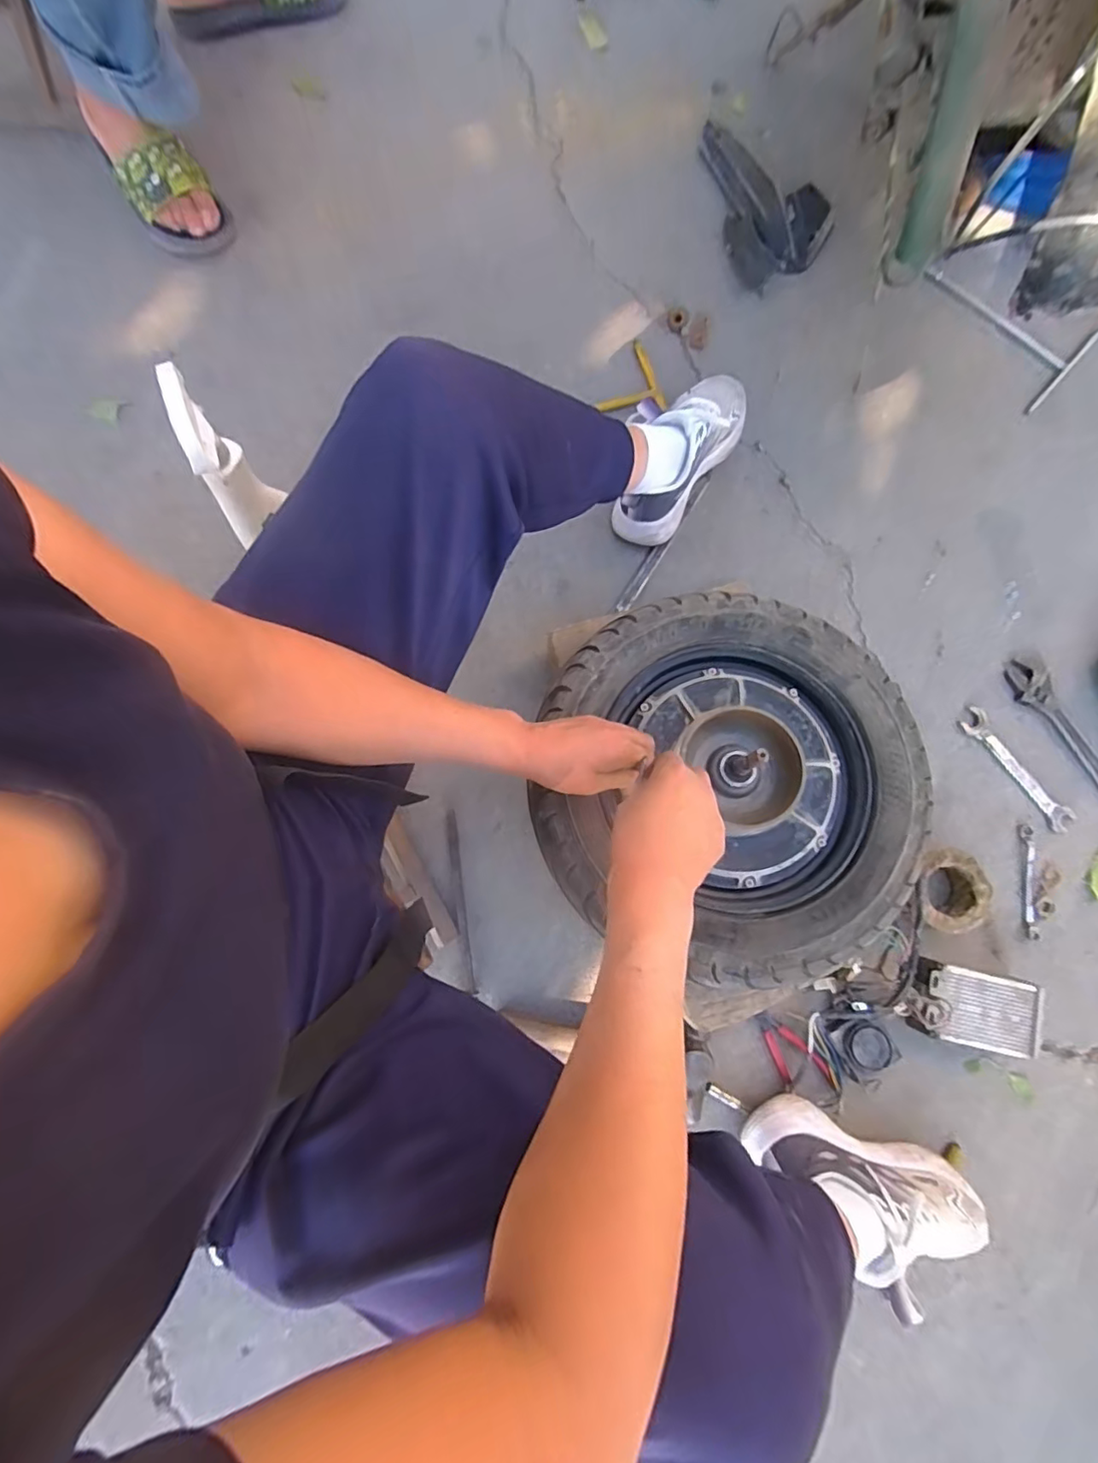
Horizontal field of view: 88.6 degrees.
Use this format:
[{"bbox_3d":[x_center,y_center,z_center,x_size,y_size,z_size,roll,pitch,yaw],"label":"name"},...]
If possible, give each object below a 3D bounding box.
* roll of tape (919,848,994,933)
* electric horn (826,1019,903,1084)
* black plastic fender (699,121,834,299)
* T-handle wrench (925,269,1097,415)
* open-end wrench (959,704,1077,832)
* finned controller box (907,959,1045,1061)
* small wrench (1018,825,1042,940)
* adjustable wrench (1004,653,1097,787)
[{"bbox_3d":[0.484,0.194,0.688,0.085,0.039,0.098,10,79,0],"label":"roll of tape"},{"bbox_3d":[0.367,0.367,0.656,0.066,0.032,0.059,-24,83,-8],"label":"electric horn"},{"bbox_3d":[0.350,-0.834,0.884,0.170,0.063,0.269,-10,80,-3],"label":"black plastic fender"},{"bbox_3d":[0.699,-0.638,0.869,0.259,0.017,0.194,43,82,7],"label":"T-handle wrench"},{"bbox_3d":[0.607,0.047,0.727,0.037,0.008,0.179,-36,82,-7],"label":"open-end wrench"},{"bbox_3d":[0.487,0.318,0.650,0.145,0.050,0.086,14,79,-2],"label":"finned controller box"},{"bbox_3d":[0.600,0.187,0.700,0.017,0.006,0.138,5,79,0],"label":"small wrench"},{"bbox_3d":[0.695,0.009,0.748,0.059,0.013,0.243,-26,81,-5],"label":"adjustable wrench"}]

